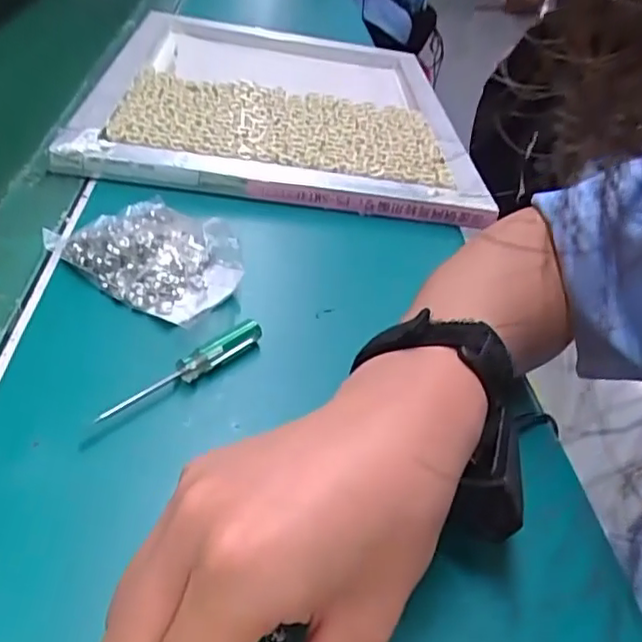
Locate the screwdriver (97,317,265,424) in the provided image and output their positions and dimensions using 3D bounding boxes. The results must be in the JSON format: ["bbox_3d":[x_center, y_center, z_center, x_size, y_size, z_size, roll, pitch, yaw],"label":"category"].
[{"bbox_3d":[-0.072,0.025,0.351,0.012,0.011,0.102,33,43,28],"label":"screwdriver"}]

